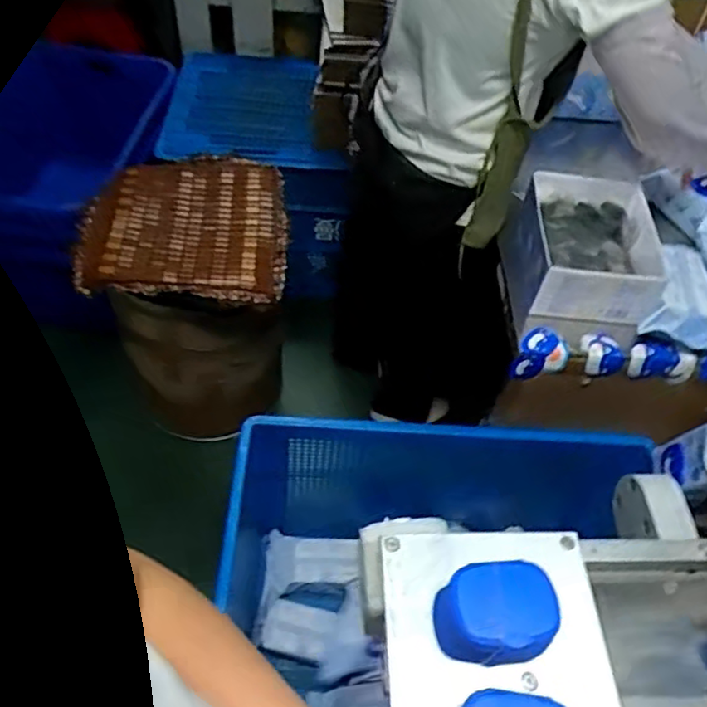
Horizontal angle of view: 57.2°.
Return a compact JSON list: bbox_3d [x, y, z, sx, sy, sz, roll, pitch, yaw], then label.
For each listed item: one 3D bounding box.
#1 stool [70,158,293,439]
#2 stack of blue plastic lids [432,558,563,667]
[{"bbox_3d":[-0.362,-0.095,1.558,0.399,0.606,0.397,4,52,-3],"label":"stool"},{"bbox_3d":[0.111,0.208,0.517,0.089,0.060,0.064,-2,52,-8],"label":"stack of blue plastic lids"}]

